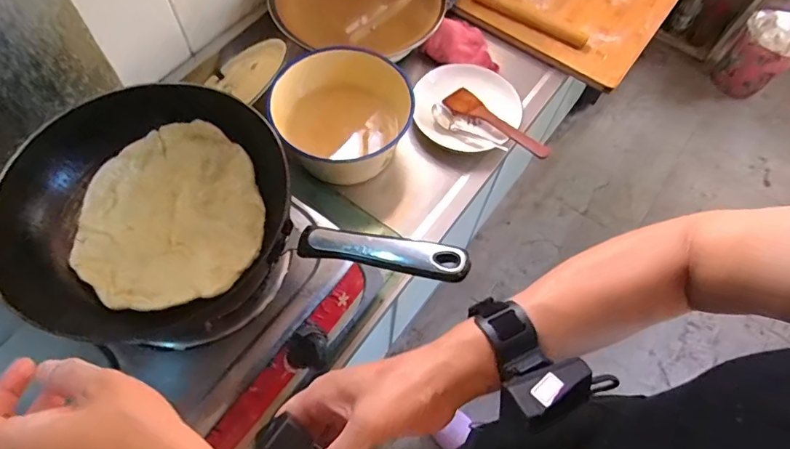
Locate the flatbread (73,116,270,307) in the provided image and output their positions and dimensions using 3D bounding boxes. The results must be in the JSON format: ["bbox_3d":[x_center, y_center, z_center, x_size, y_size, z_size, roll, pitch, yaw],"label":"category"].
[{"bbox_3d":[-0.280,-0.017,0.602,0.217,0.033,0.238,-4,64,-6],"label":"flatbread"}]

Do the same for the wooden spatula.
[{"bbox_3d":[0.182,-0.180,0.865,0.059,0.023,0.227,-36,56,-19],"label":"wooden spatula"}]

